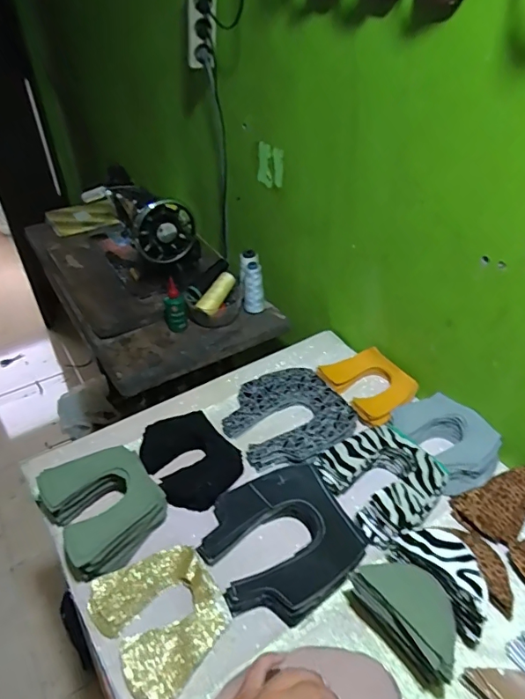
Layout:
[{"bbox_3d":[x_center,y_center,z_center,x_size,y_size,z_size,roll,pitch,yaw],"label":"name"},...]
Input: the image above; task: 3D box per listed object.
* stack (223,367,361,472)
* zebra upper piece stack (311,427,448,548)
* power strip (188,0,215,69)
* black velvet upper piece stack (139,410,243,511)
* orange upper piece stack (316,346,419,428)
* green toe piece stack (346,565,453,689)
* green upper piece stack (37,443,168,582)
[{"bbox_3d":[0.043,0.111,0.819,0.192,0.020,0.195,-19,41,-20],"label":"stack"},{"bbox_3d":[0.176,0.179,0.694,0.149,0.033,0.160,-20,42,-21],"label":"zebra upper piece stack"},{"bbox_3d":[-0.107,-0.612,0.903,0.062,0.201,0.053,-23,66,-18],"label":"power strip"},{"bbox_3d":[-0.115,0.164,0.761,0.120,0.041,0.165,-26,44,-27],"label":"black velvet upper piece stack"},{"bbox_3d":[0.192,0.060,0.875,0.134,0.024,0.160,-22,42,-23],"label":"orange upper piece stack"},{"bbox_3d":[0.162,0.286,0.535,0.066,0.073,0.133,-25,44,-26],"label":"green toe piece stack"},{"bbox_3d":[-0.223,0.213,0.682,0.142,0.044,0.171,-27,44,-27],"label":"green upper piece stack"}]

